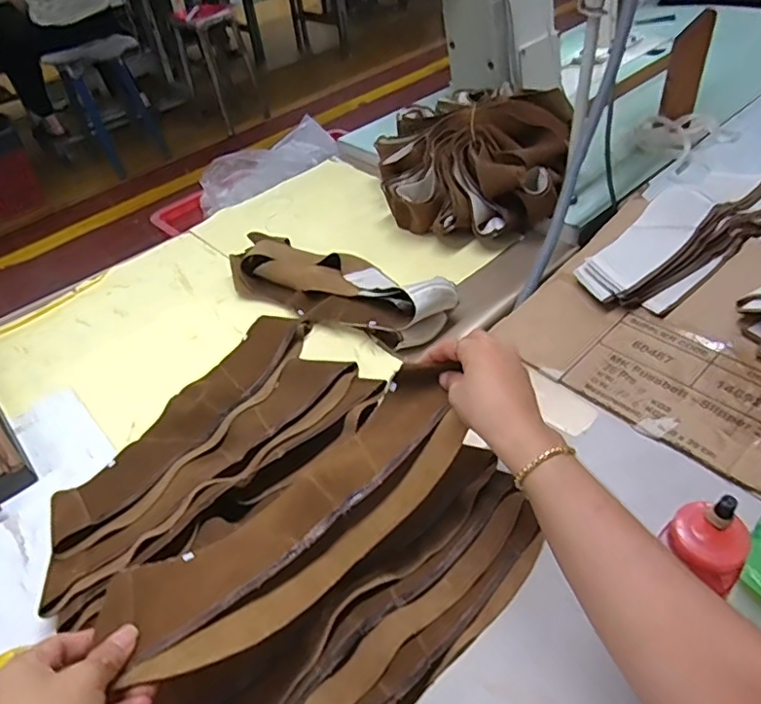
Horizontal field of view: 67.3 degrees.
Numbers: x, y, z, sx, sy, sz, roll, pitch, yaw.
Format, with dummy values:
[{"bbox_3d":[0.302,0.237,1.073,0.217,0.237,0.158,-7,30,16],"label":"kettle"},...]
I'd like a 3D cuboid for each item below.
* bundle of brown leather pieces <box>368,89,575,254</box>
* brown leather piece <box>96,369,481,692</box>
[{"bbox_3d":[0.137,-0.295,0.897,0.284,0.141,0.288,5,45,13],"label":"bundle of brown leather pieces"},{"bbox_3d":[-0.054,0.122,0.447,0.308,0.049,0.100,-35,52,-27],"label":"brown leather piece"}]

